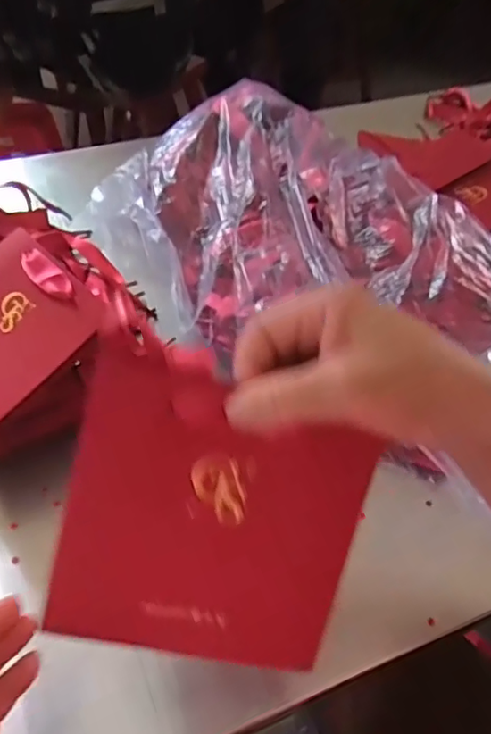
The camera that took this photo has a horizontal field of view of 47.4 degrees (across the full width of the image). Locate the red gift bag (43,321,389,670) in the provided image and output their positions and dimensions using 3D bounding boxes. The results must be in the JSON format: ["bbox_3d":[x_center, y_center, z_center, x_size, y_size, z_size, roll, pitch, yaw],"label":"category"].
[{"bbox_3d":[-0.013,0.070,0.266,0.136,0.147,0.011,12,10,-11],"label":"red gift bag"}]

